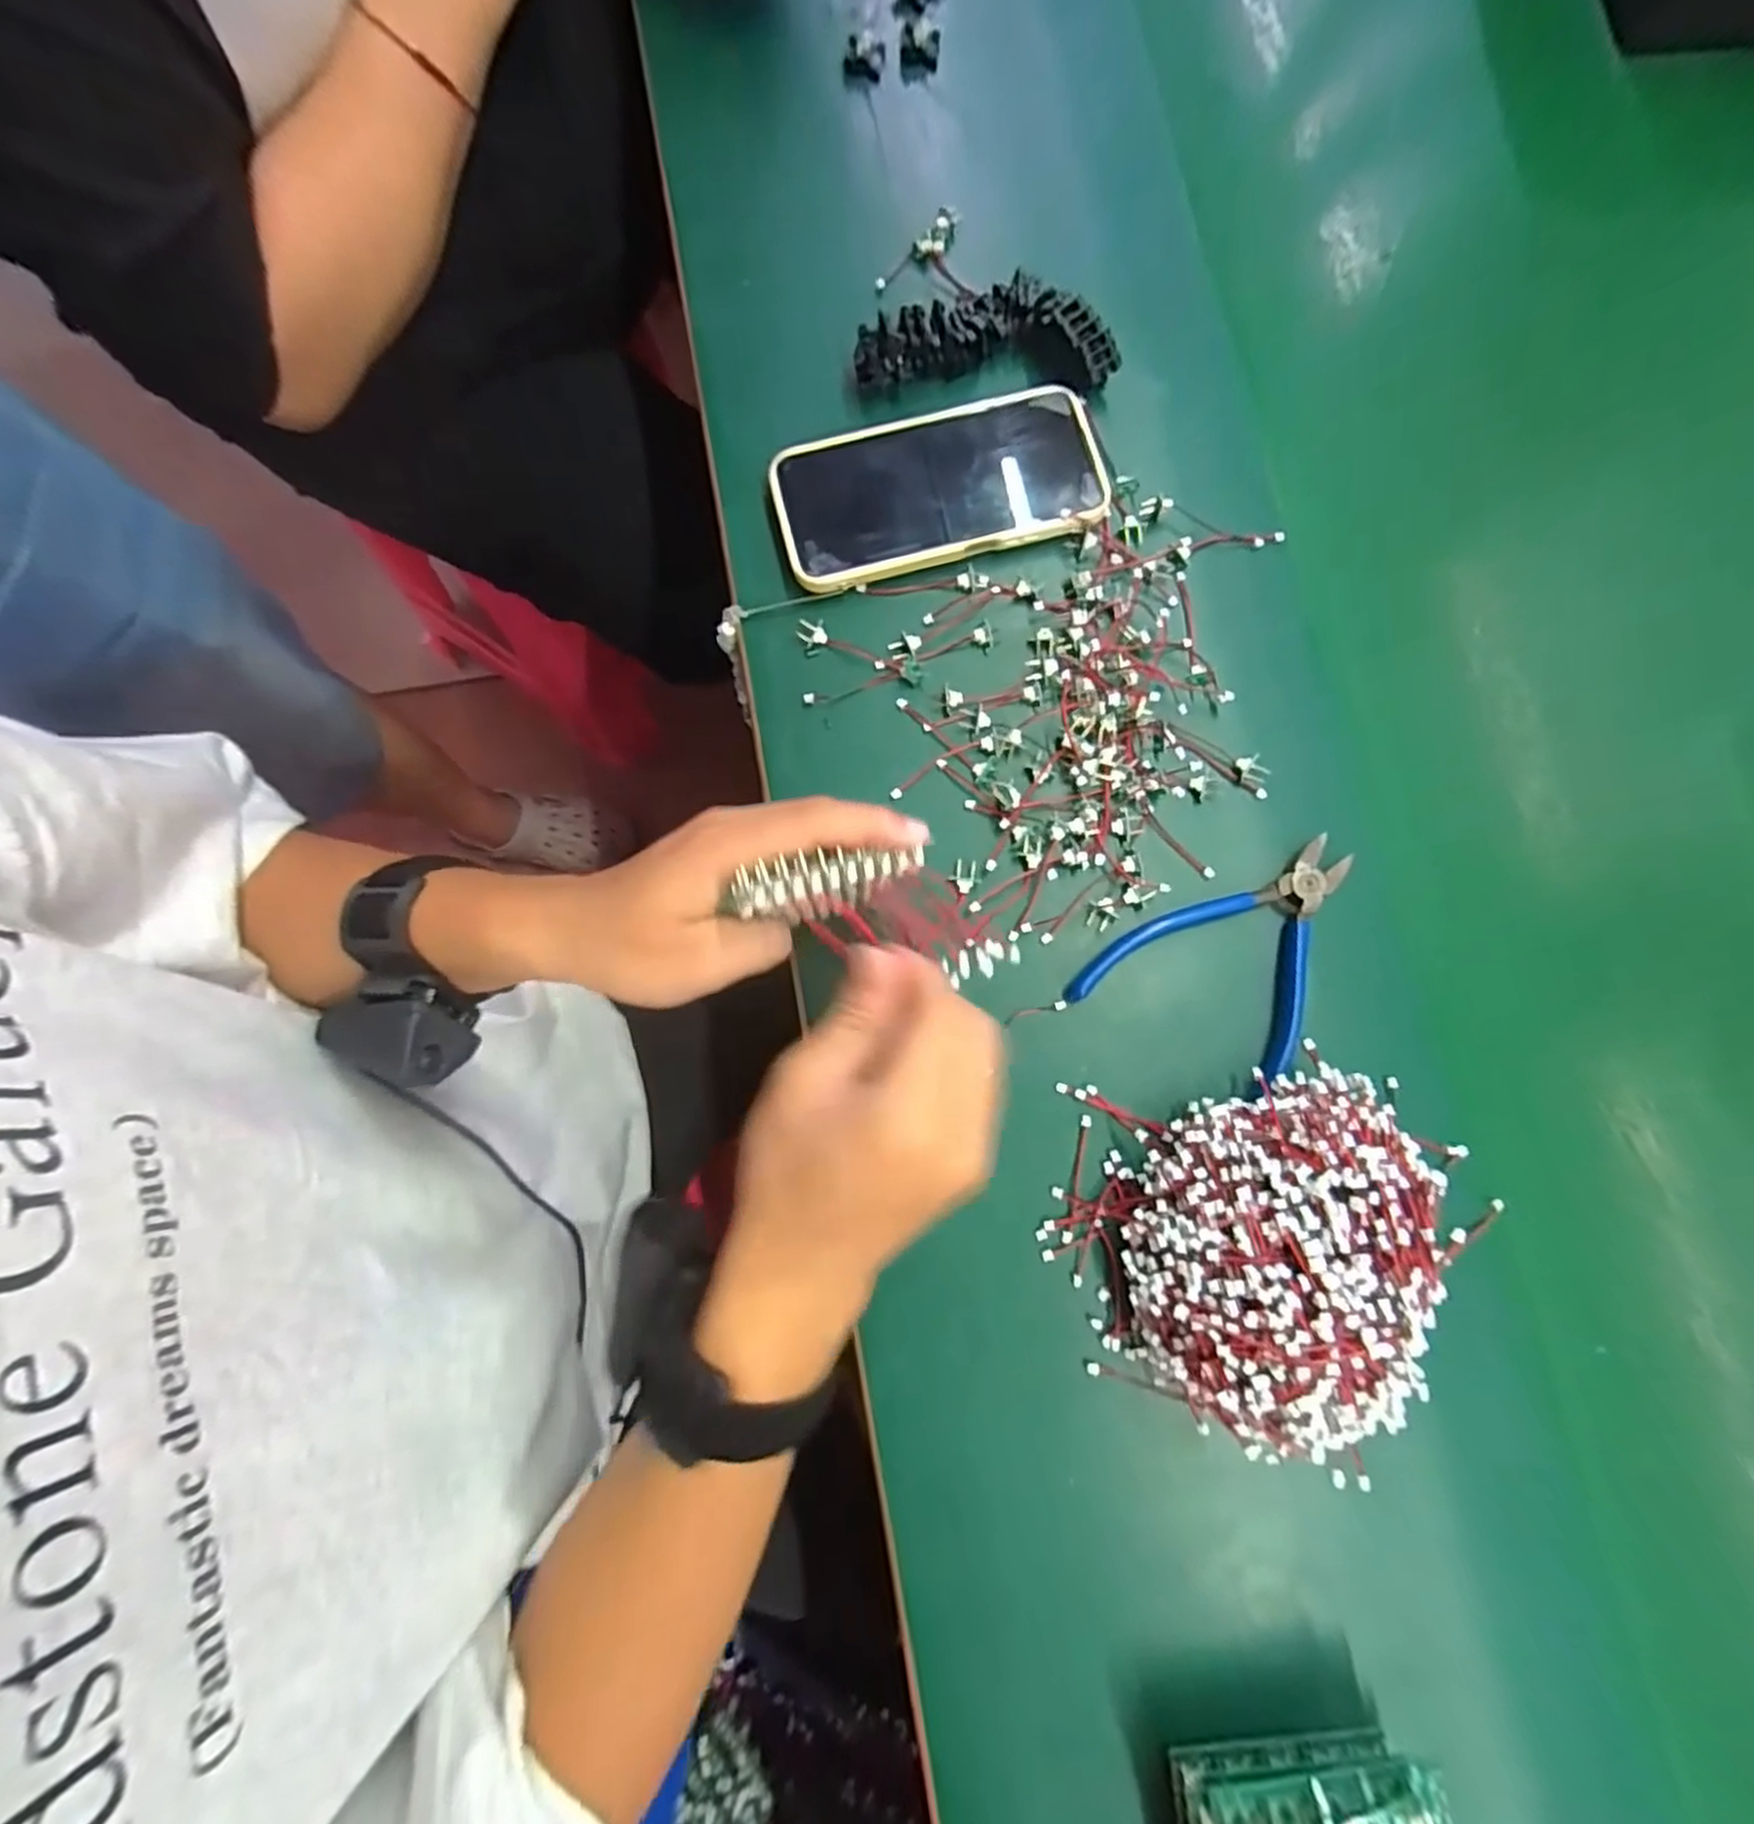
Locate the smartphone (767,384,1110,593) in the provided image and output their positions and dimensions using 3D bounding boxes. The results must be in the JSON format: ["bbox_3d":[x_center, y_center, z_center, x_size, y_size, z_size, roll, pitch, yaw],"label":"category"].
[{"bbox_3d":[0.032,-0.224,0.406,0.169,0.012,0.082,-14,80,-1],"label":"smartphone"}]

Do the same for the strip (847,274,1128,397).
[{"bbox_3d":[0.058,-0.308,0.405,0.135,0.023,0.051,0,80,1],"label":"strip"}]

